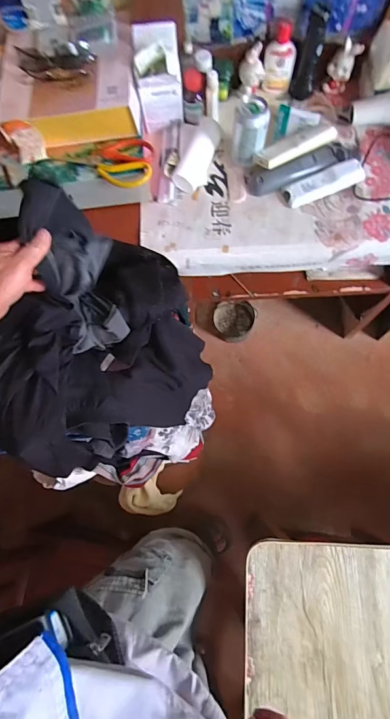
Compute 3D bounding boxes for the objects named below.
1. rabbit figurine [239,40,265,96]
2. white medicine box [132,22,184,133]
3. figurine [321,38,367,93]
[{"bbox_3d":[0.121,-0.612,0.789,0.051,0.081,0.052,8,75,5],"label":"rabbit figurine"},{"bbox_3d":[-0.069,-0.541,0.731,0.082,0.138,0.101,-7,74,1],"label":"white medicine box"},{"bbox_3d":[0.306,-0.607,0.785,0.052,0.086,0.043,24,77,9],"label":"figurine"}]

